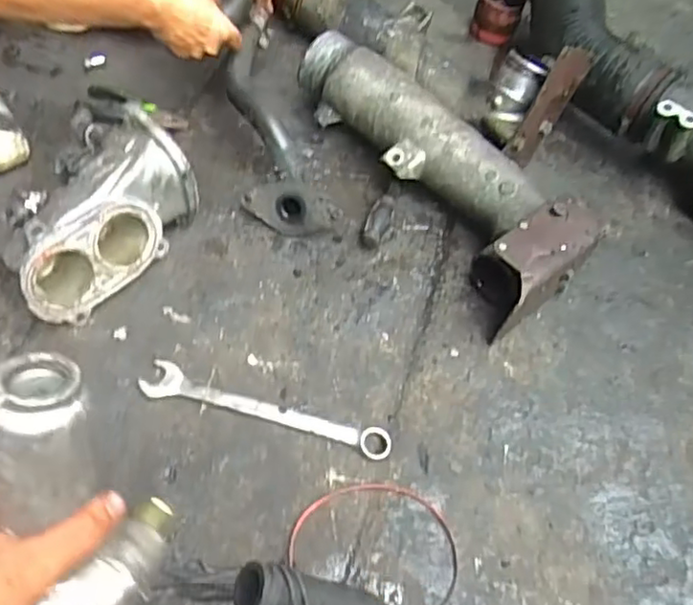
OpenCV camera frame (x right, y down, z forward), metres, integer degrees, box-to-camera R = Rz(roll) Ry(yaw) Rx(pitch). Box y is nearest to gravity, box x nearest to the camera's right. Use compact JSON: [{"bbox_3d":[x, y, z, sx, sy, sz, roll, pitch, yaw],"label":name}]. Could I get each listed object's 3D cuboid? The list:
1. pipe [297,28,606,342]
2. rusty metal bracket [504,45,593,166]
[{"bbox_3d":[0.117,-0.170,0.818,0.155,0.145,0.442,-29,57,-16],"label":"pipe"},{"bbox_3d":[0.254,-0.245,0.820,0.013,0.151,0.079,41,26,28],"label":"rusty metal bracket"}]

